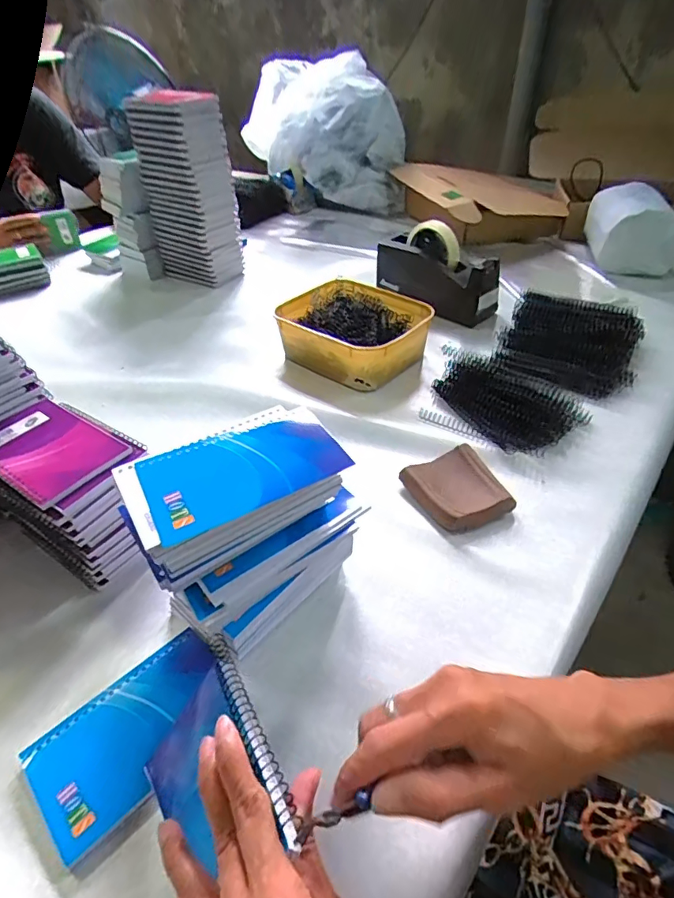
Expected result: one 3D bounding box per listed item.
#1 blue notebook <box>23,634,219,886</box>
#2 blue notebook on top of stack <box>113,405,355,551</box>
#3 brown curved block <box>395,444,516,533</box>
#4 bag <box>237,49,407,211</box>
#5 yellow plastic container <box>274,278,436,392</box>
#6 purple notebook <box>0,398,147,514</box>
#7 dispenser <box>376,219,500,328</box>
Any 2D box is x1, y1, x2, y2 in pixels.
[{"bbox_3d":[-0.133,0.193,0.331,0.127,0.015,0.085,-34,49,-31],"label":"blue notebook"},{"bbox_3d":[-0.070,0.012,0.327,0.136,0.008,0.092,-24,45,-23],"label":"blue notebook on top of stack"},{"bbox_3d":[0.123,0.041,0.488,0.083,0.021,0.094,-22,44,-21],"label":"brown curved block"},{"bbox_3d":[-0.028,-0.728,1.128,0.351,0.266,0.290,-6,41,-4],"label":"bag"},{"bbox_3d":[0.021,-0.169,0.694,0.204,0.064,0.161,27,49,30],"label":"yellow plastic container"},{"bbox_3d":[-0.240,-0.001,0.414,0.133,0.014,0.090,22,47,26],"label":"purple notebook"},{"bbox_3d":[0.160,-0.291,0.783,0.075,0.111,0.199,-31,48,-29],"label":"dispenser"}]

